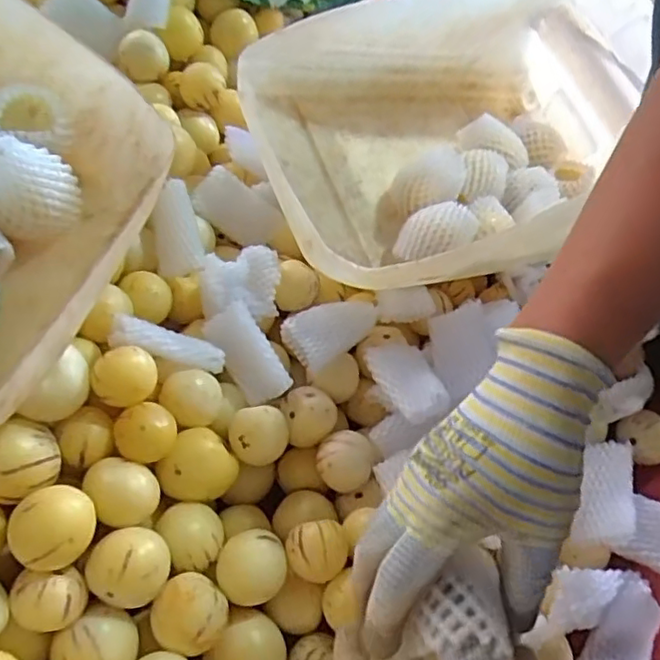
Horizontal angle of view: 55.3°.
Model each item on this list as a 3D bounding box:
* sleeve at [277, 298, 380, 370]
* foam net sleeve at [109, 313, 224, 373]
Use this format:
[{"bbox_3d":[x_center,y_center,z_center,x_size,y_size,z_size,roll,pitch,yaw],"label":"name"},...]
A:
[{"bbox_3d":[0.001,-0.005,0.558,0.089,0.018,0.045,-33,61,-28],"label":"sleeve"},{"bbox_3d":[-0.126,0.014,0.495,0.087,0.022,0.031,21,46,-26],"label":"foam net sleeve"}]

